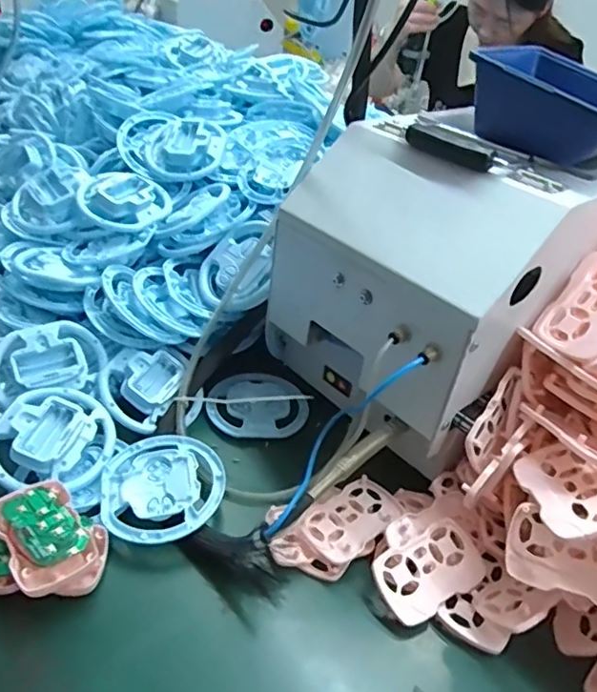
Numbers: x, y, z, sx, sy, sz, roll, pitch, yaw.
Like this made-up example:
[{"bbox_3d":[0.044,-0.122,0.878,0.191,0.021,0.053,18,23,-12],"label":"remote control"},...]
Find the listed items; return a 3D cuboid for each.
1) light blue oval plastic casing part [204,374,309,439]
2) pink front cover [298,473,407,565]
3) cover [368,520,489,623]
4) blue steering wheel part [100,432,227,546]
[{"bbox_3d":[-0.044,0.061,0.583,0.098,0.015,0.095,-7,39,-18],"label":"light blue oval plastic casing part"},{"bbox_3d":[0.047,0.143,0.466,0.086,0.010,0.049,-26,47,-36],"label":"pink front cover"},{"bbox_3d":[0.100,0.175,0.434,0.086,0.013,0.052,-20,62,-23],"label":"cover"},{"bbox_3d":[-0.111,0.115,0.465,0.096,0.013,0.104,-1,37,-11],"label":"blue steering wheel part"}]

